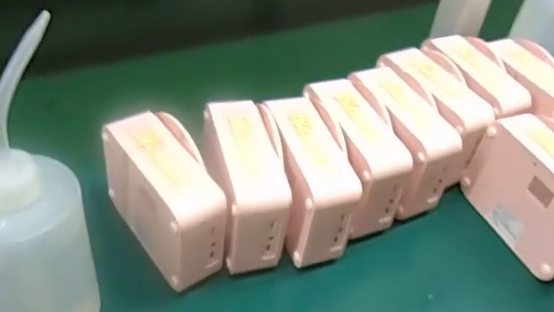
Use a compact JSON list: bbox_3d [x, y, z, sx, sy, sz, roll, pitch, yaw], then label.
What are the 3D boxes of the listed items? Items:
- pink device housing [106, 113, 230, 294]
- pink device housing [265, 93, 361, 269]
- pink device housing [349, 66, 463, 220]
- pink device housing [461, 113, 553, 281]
[{"bbox_3d":[-0.092,0.036,0.471,0.060,0.104,0.126,-27,53,-31],"label":"pink device housing"},{"bbox_3d":[0.023,0.024,0.499,0.058,0.107,0.120,-6,45,-14],"label":"pink device housing"},{"bbox_3d":[0.112,-0.010,0.552,0.057,0.108,0.124,-14,47,-21],"label":"pink device housing"},{"bbox_3d":[0.244,0.037,0.520,0.059,0.104,0.132,-12,46,-19],"label":"pink device housing"}]

